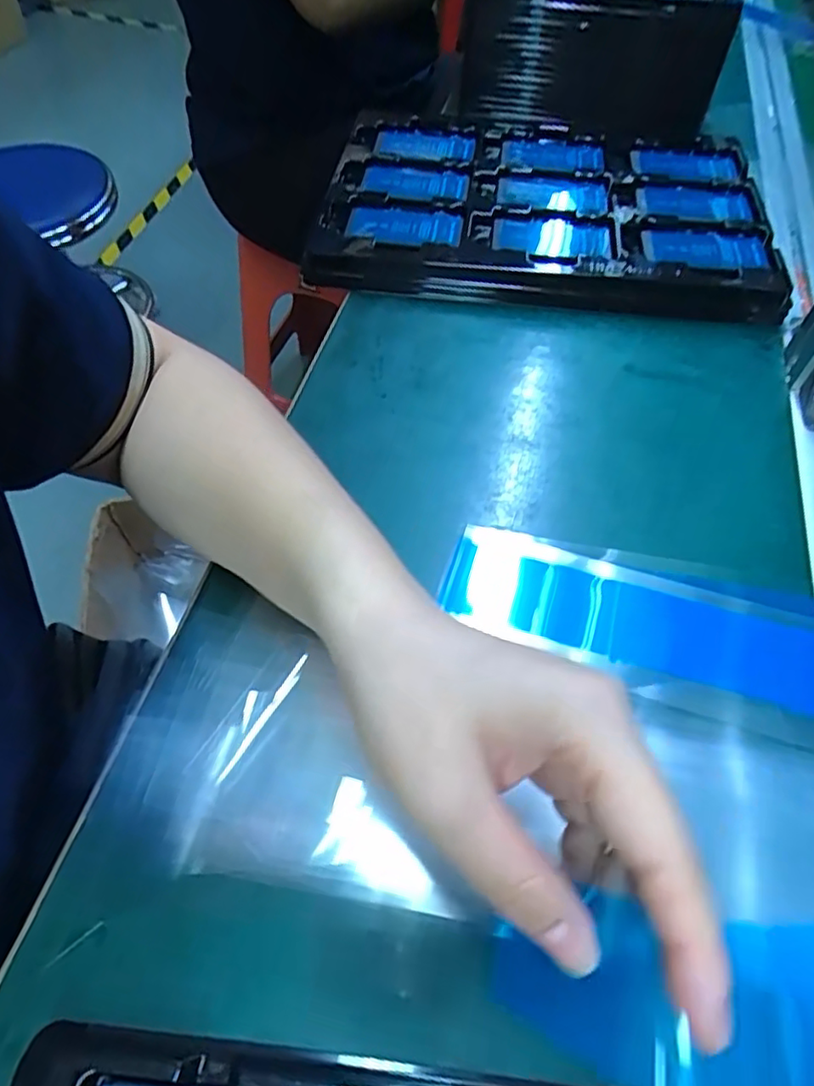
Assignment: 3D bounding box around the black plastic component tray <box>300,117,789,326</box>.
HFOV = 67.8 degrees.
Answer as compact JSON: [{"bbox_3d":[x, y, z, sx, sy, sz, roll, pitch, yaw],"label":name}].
[{"bbox_3d":[0.105,-0.267,0.483,0.334,0.032,0.233,9,57,4],"label":"black plastic component tray"}]

